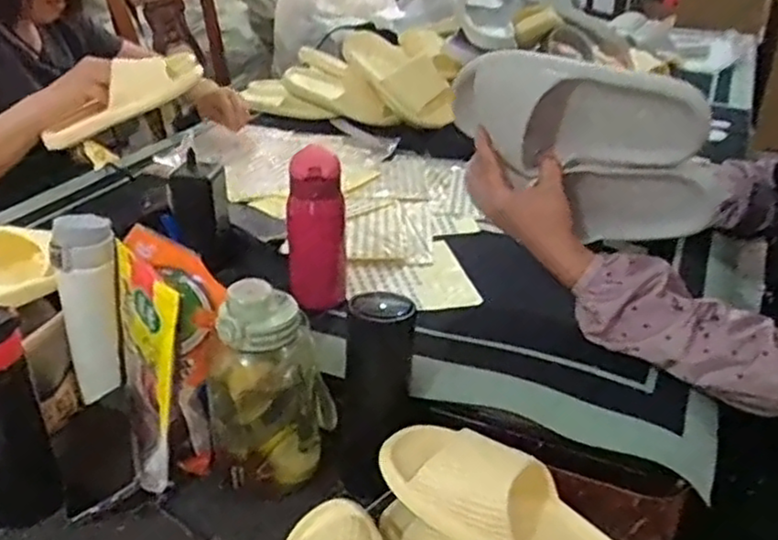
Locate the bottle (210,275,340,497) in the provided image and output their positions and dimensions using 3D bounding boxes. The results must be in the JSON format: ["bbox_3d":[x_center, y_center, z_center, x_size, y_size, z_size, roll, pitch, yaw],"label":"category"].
[{"bbox_3d":[-0.113,0.114,0.706,0.093,0.214,0.103,7,29,12],"label":"bottle"}]

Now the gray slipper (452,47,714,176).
[{"bbox_3d":[0.172,-0.164,0.729,0.277,0.101,0.067,19,34,29],"label":"gray slipper"}]

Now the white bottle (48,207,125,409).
[{"bbox_3d":[-0.326,0.044,0.800,0.067,0.200,0.053,-13,32,-23],"label":"white bottle"}]

